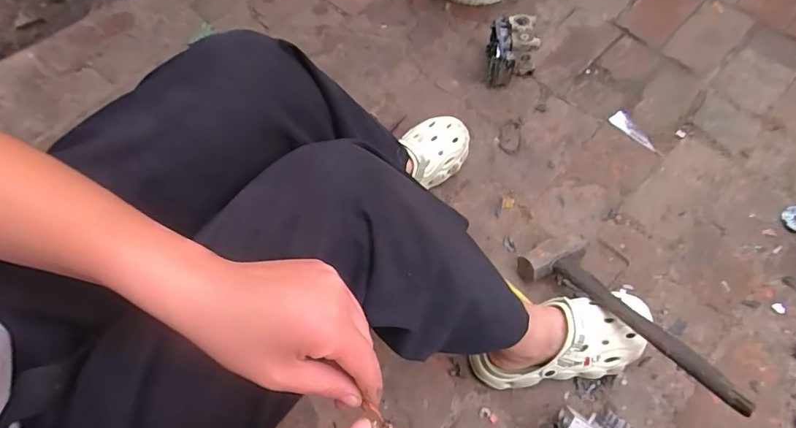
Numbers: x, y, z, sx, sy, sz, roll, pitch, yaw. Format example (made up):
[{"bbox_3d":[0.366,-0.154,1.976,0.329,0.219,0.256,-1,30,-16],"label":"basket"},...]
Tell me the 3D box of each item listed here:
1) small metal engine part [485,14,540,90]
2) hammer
[{"bbox_3d":[0.228,-0.319,0.915,0.091,0.101,0.112,-1,63,3],"label":"small metal engine part"},{"bbox_3d":[0.318,0.137,0.634,0.113,0.048,0.336,-29,41,-15],"label":"hammer"}]

